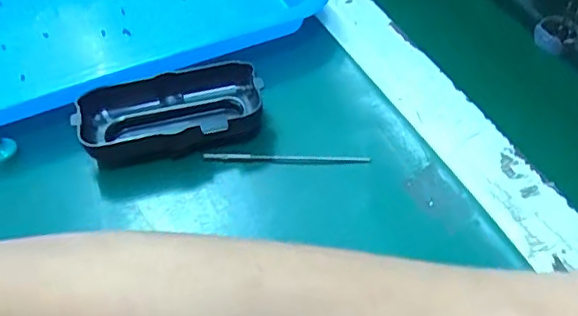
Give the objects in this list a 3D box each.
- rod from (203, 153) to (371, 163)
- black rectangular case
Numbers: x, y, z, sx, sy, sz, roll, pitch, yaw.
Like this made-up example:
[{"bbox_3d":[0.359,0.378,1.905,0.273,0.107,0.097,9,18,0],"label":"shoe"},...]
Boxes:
[{"bbox_3d":[-0.002,-0.001,0.341,0.097,0.004,0.006,2,49,6],"label":"rod"},{"bbox_3d":[-0.072,-0.026,0.356,0.108,0.028,0.054,-10,49,-5],"label":"black rectangular case"}]

